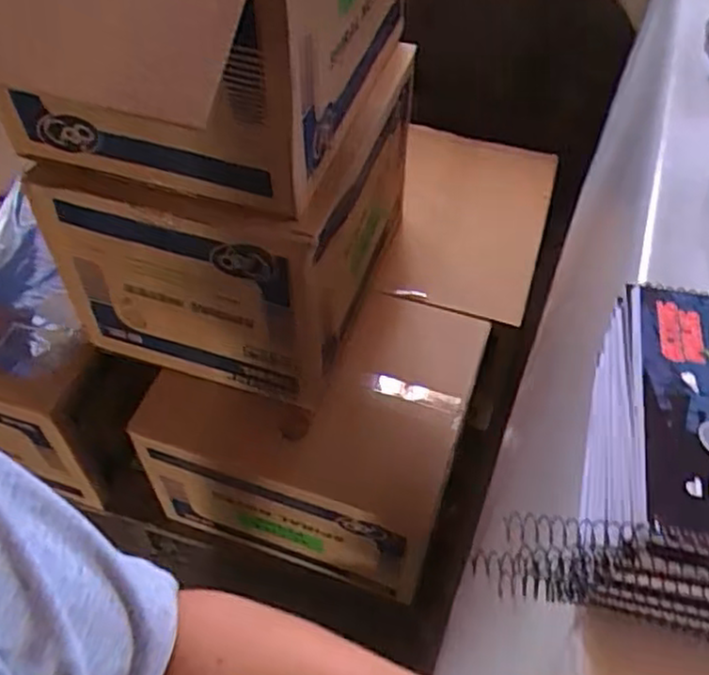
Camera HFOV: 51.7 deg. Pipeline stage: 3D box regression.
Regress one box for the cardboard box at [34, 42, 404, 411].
[{"bbox_3d":[-0.145,-0.182,0.981,0.352,0.287,0.386,15,53,9],"label":"cardboard box"}]

